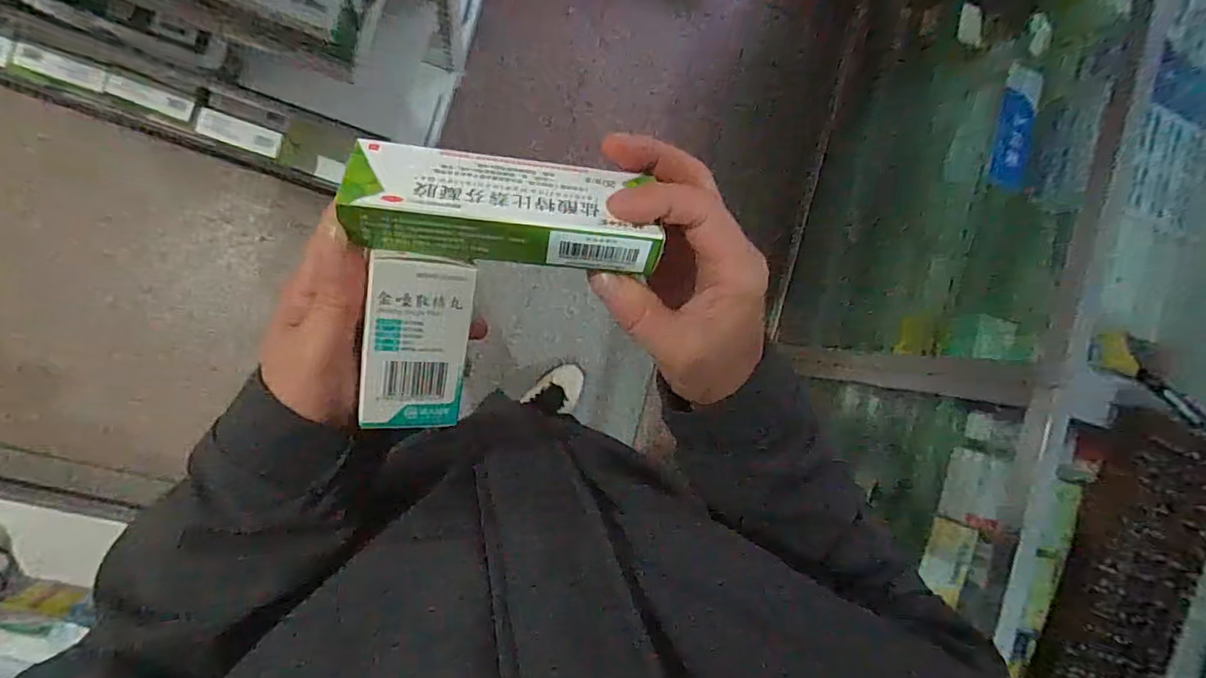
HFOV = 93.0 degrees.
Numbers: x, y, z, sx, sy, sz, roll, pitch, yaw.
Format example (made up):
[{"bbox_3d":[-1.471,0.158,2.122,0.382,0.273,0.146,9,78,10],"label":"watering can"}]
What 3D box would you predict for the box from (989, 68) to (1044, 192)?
[{"bbox_3d":[0.759,-0.391,1.057,0.036,0.079,0.235,8,89,-10],"label":"box"}]

